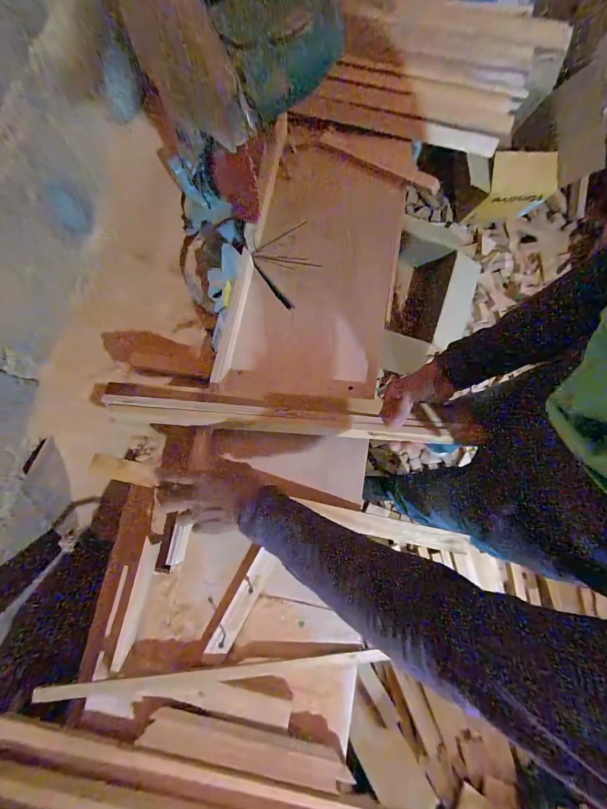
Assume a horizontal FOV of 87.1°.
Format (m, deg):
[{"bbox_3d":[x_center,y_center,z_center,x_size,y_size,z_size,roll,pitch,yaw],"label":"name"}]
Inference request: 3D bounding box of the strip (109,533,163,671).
[{"bbox_3d":[-0.255,0.298,0.483,0.029,0.014,0.167,4,64,9],"label":"strip"}]

